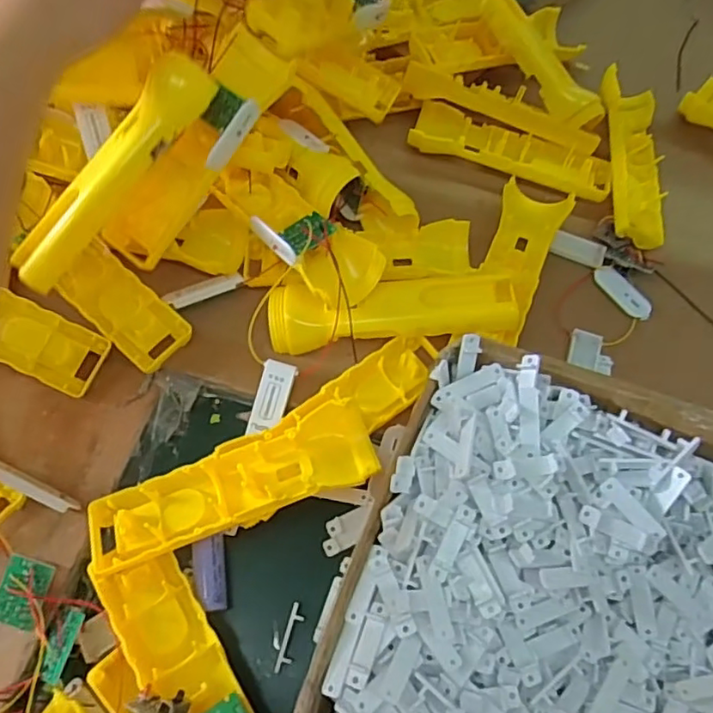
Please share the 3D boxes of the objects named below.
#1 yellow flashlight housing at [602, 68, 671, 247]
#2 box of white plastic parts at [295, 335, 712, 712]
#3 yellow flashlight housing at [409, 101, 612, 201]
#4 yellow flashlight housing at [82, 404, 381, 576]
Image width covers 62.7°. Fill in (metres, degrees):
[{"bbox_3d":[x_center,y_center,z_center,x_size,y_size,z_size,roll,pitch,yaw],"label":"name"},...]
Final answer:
[{"bbox_3d":[0.222,-0.161,0.466,0.045,0.025,0.160,7,65,2],"label":"yellow flashlight housing"},{"bbox_3d":[0.103,0.129,0.292,0.209,0.073,0.228,20,66,8],"label":"box of white plastic parts"},{"bbox_3d":[0.123,-0.163,0.469,0.160,0.021,0.048,21,66,9],"label":"yellow flashlight housing"},{"bbox_3d":[-0.069,0.074,0.335,0.163,0.026,0.048,-20,67,-10],"label":"yellow flashlight housing"}]

